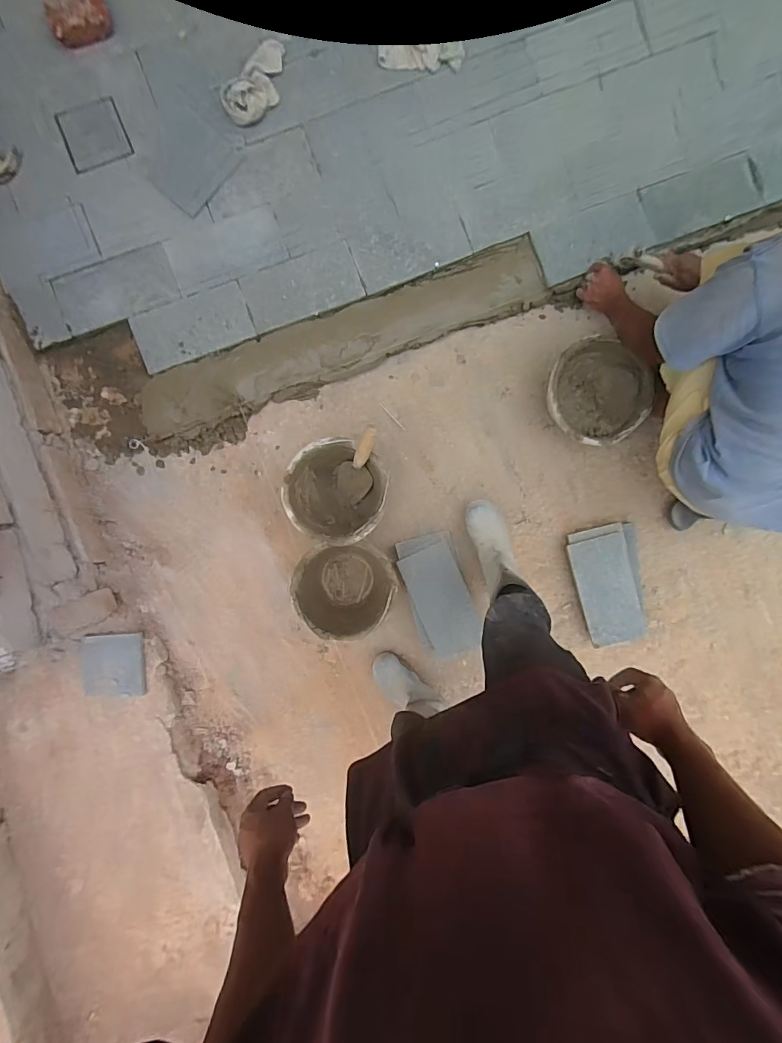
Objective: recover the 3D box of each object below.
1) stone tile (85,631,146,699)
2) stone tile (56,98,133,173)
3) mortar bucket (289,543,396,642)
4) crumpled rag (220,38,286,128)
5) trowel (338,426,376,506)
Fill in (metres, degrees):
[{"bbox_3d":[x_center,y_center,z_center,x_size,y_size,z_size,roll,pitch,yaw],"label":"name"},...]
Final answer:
[{"bbox_3d":[-0.727,0.379,1.175,0.156,0.013,0.170,1,98,-3],"label":"stone tile"},{"bbox_3d":[-0.757,-0.987,1.140,0.149,0.010,0.142,-22,95,-3],"label":"stone tile"},{"bbox_3d":[-0.113,0.178,1.174,0.248,0.185,0.232,0,86,1],"label":"mortar bucket"},{"bbox_3d":[-0.330,-1.090,1.113,0.109,0.035,0.215,41,88,3],"label":"crumpled rag"},{"bbox_3d":[-0.086,-0.138,1.127,0.090,0.275,0.042,28,58,3],"label":"trowel"}]

